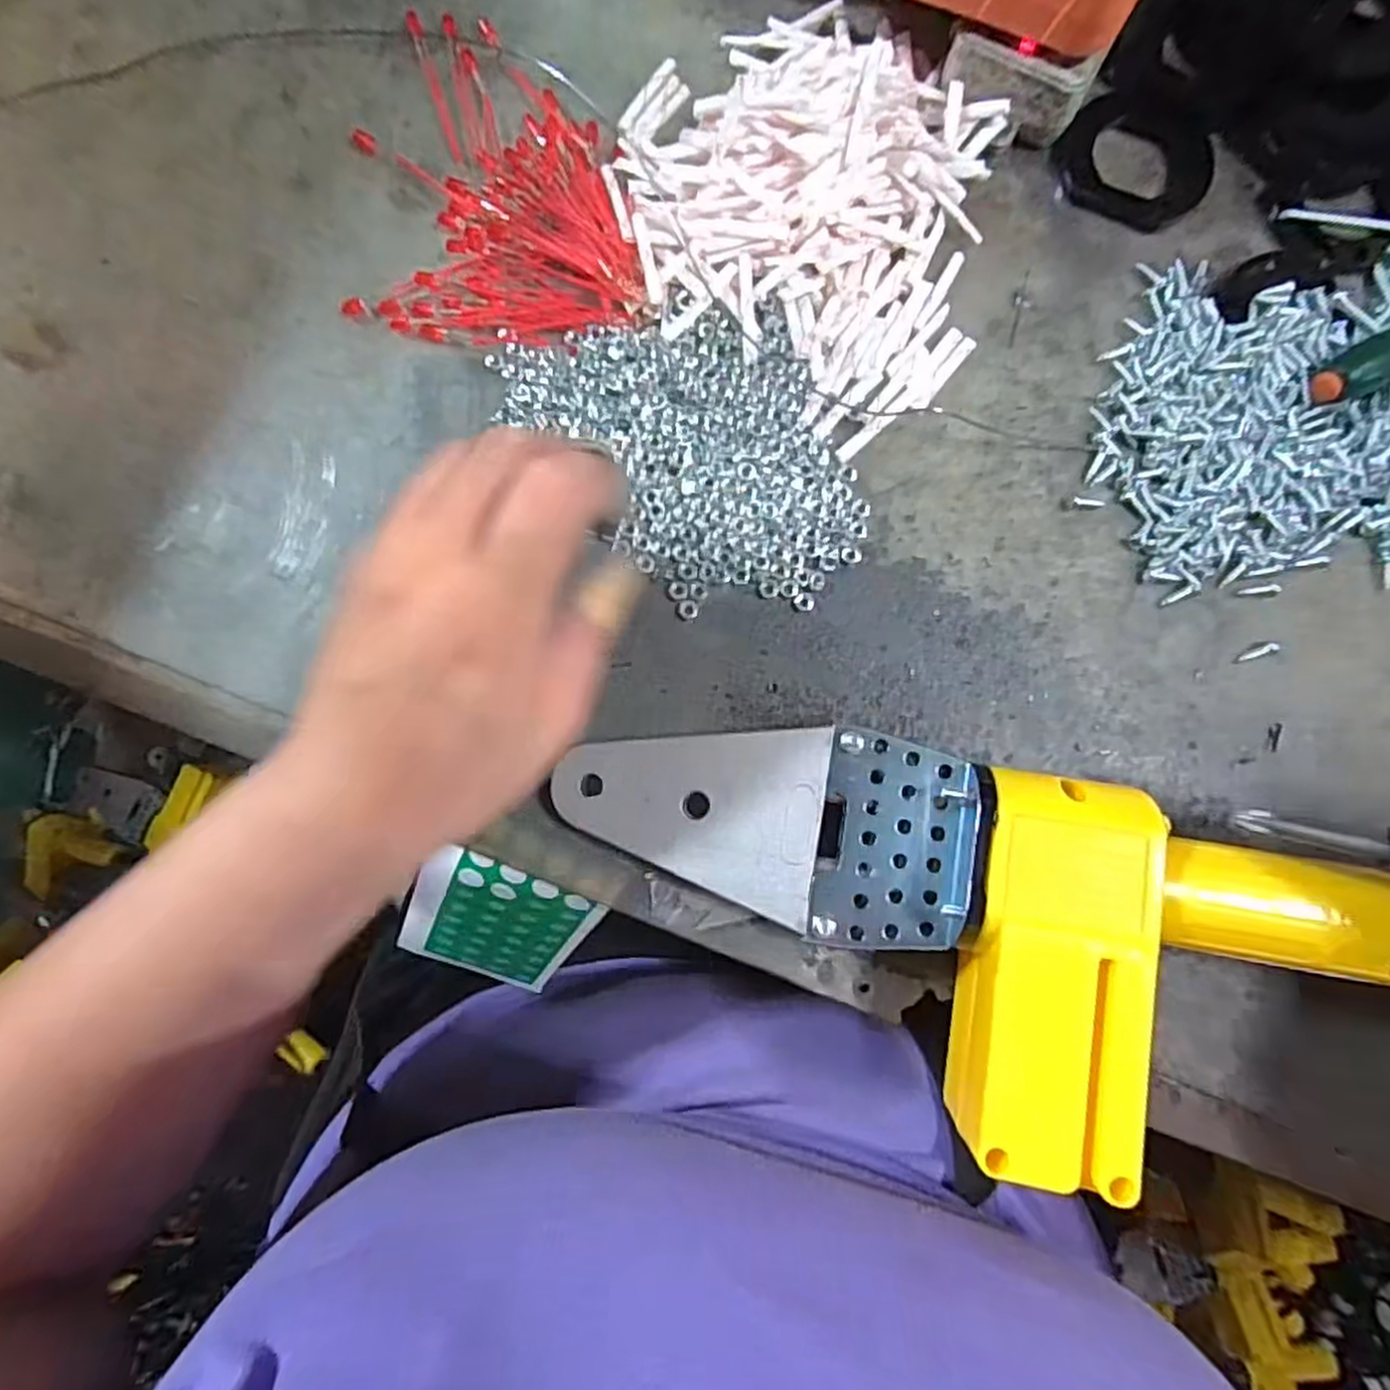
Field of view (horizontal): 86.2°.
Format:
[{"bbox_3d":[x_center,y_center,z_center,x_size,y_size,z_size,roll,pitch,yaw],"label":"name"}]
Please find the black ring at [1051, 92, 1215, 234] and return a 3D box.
[{"bbox_3d":[0.176,-0.216,0.296,0.059,0.006,0.055,0,84,-1],"label":"black ring"}]

